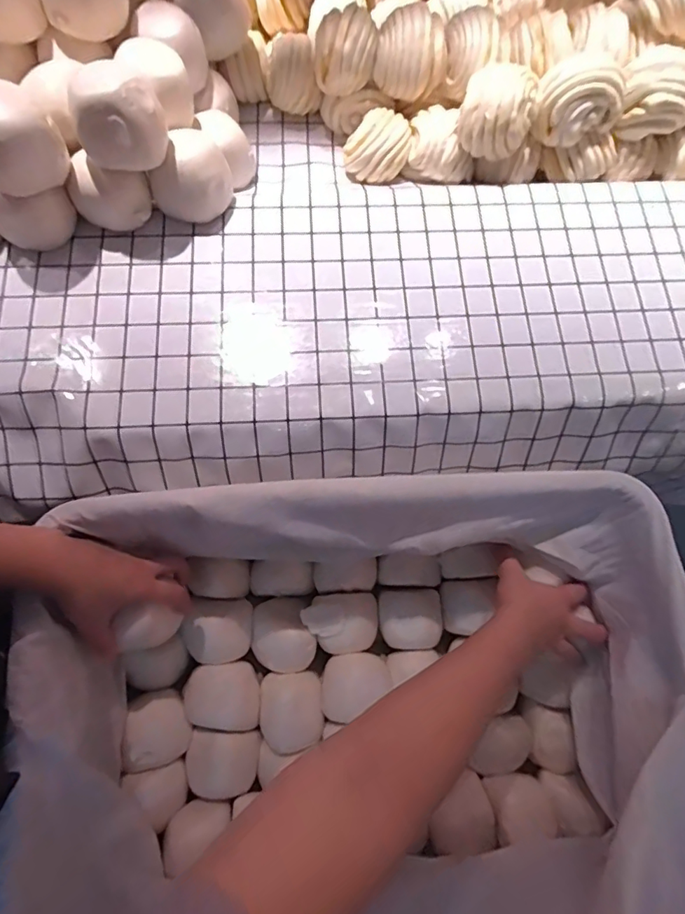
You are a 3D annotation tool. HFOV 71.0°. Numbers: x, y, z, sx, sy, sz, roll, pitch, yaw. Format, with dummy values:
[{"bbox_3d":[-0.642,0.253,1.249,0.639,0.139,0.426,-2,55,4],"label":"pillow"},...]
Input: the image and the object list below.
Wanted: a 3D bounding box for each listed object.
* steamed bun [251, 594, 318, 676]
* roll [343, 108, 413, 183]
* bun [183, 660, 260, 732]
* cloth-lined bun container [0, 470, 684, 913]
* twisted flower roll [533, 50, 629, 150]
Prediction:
[{"bbox_3d":[-0.073,0.220,0.593,0.075,0.042,0.088,-11,75,-5],"label":"steamed bun"},{"bbox_3d":[0.045,-0.414,0.634,0.086,0.049,0.083,0,73,-1],"label":"roll"},{"bbox_3d":[-0.144,0.282,0.559,0.088,0.059,0.075,-4,74,-3],"label":"bun"},{"bbox_3d":[0.020,0.253,0.501,0.594,0.207,0.422,-4,74,-2],"label":"cloth-lined bun container"},{"bbox_3d":[0.287,-0.436,0.580,0.101,0.064,0.088,25,75,5],"label":"twisted flower roll"}]

